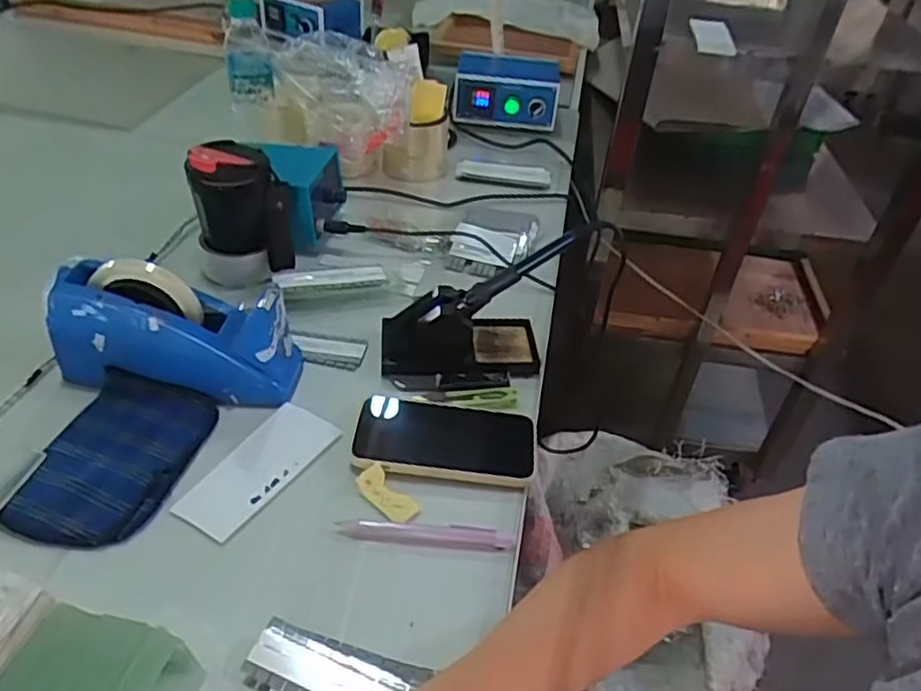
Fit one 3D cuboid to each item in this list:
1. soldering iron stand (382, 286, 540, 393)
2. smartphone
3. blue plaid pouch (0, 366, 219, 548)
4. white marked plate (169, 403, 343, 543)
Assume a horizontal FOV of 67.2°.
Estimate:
[{"bbox_3d":[0.001,-0.013,0.710,0.162,0.069,0.095,-3,38,-8],"label":"soldering iron stand"},{"bbox_3d":[-0.013,0.084,0.631,0.160,0.016,0.088,8,39,-2],"label":"smartphone"},{"bbox_3d":[-0.291,0.092,0.585,0.112,0.029,0.169,10,39,9],"label":"blue plaid pouch"},{"bbox_3d":[-0.173,0.105,0.600,0.068,0.005,0.148,20,41,21],"label":"white marked plate"}]

